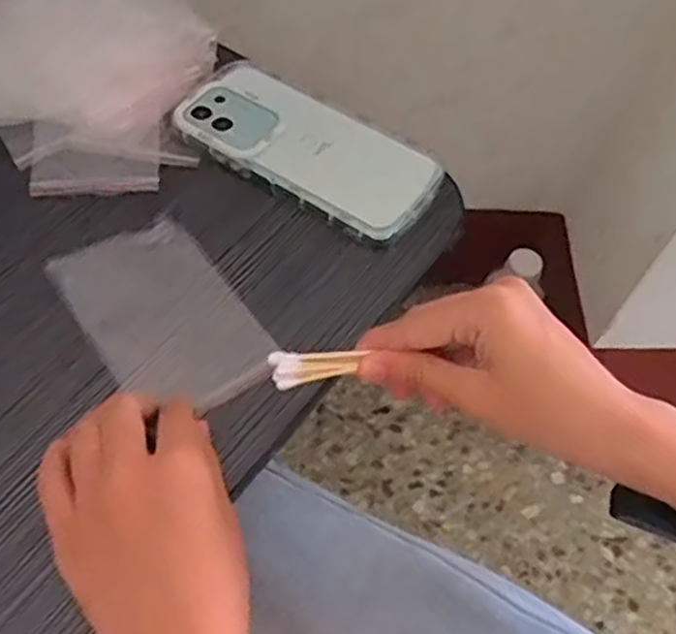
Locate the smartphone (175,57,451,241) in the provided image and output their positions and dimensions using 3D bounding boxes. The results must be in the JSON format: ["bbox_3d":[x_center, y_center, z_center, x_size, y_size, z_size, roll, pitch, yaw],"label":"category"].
[{"bbox_3d":[-0.020,-0.109,0.468,0.168,0.012,0.076,31,62,15],"label":"smartphone"}]

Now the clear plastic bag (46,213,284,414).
[{"bbox_3d":[-0.094,-0.002,0.403,0.078,0.009,0.118,-32,65,-20],"label":"clear plastic bag"}]

